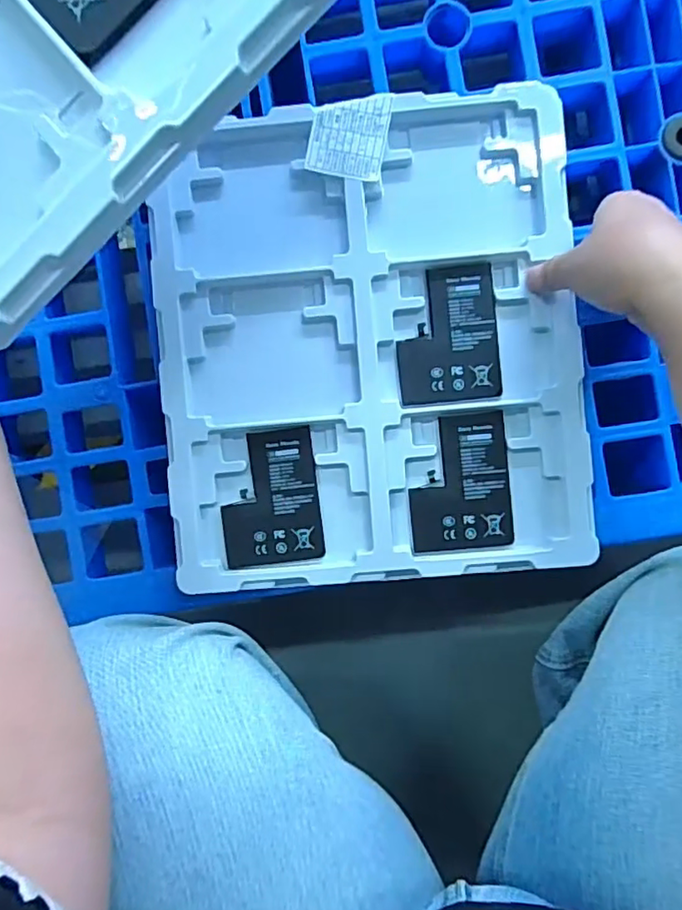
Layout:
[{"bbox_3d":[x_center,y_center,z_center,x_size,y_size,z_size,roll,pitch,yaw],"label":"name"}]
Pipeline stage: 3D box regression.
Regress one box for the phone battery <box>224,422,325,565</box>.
[{"bbox_3d":[-0.049,0.029,0.397,0.067,0.005,0.089,-7,89,2],"label":"phone battery"}]

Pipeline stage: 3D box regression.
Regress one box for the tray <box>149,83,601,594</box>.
[{"bbox_3d":[0.018,-0.074,0.392,0.274,0.018,0.311,-5,89,2],"label":"tray"}]

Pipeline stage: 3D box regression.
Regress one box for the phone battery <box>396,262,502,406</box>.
[{"bbox_3d":[0.071,-0.081,0.390,0.067,0.004,0.089,-5,89,2],"label":"phone battery"}]

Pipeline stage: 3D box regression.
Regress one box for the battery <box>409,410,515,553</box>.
[{"bbox_3d":[0.080,0.018,0.391,0.067,0.004,0.089,-5,89,2],"label":"battery"}]

